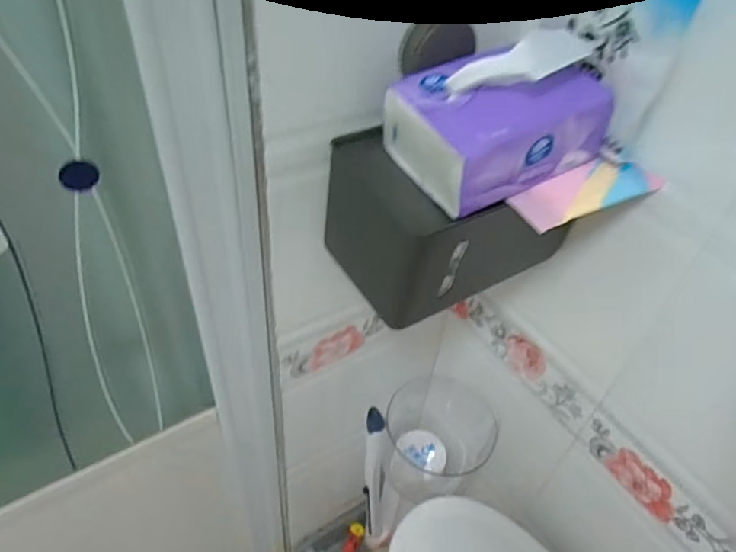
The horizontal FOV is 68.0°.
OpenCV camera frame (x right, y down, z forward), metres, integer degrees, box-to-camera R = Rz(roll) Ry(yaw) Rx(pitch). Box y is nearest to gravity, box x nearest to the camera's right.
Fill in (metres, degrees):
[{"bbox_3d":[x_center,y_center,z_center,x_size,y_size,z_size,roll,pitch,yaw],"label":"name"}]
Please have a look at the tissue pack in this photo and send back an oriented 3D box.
[{"bbox_3d":[0.096,-0.122,0.397,0.138,0.095,0.097,-19,48,-24],"label":"tissue pack"}]

